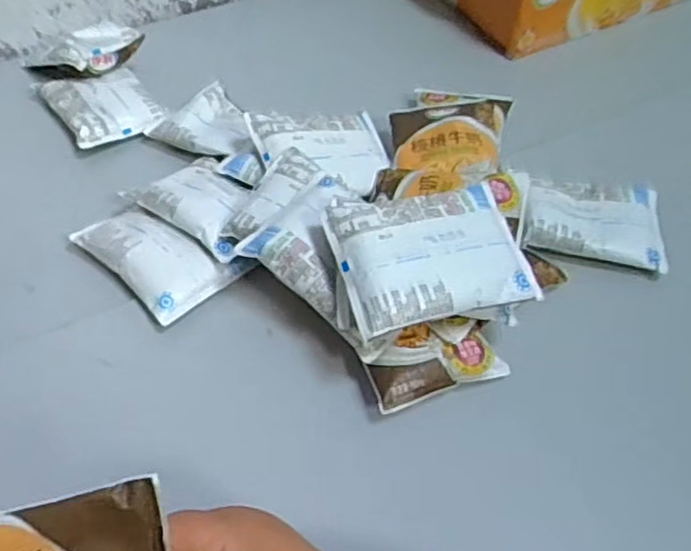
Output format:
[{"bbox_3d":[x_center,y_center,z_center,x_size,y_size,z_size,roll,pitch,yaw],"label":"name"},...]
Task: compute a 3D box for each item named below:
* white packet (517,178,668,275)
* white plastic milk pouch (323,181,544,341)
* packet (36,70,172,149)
[{"bbox_3d":[0.205,-0.051,0.559,0.115,0.024,0.090,10,50,7],"label":"white packet"},{"bbox_3d":[0.060,-0.016,0.453,0.128,0.030,0.094,-11,51,-10],"label":"white plastic milk pouch"},{"bbox_3d":[-0.240,-0.169,0.666,0.090,0.024,0.107,-27,55,-22],"label":"packet"}]

